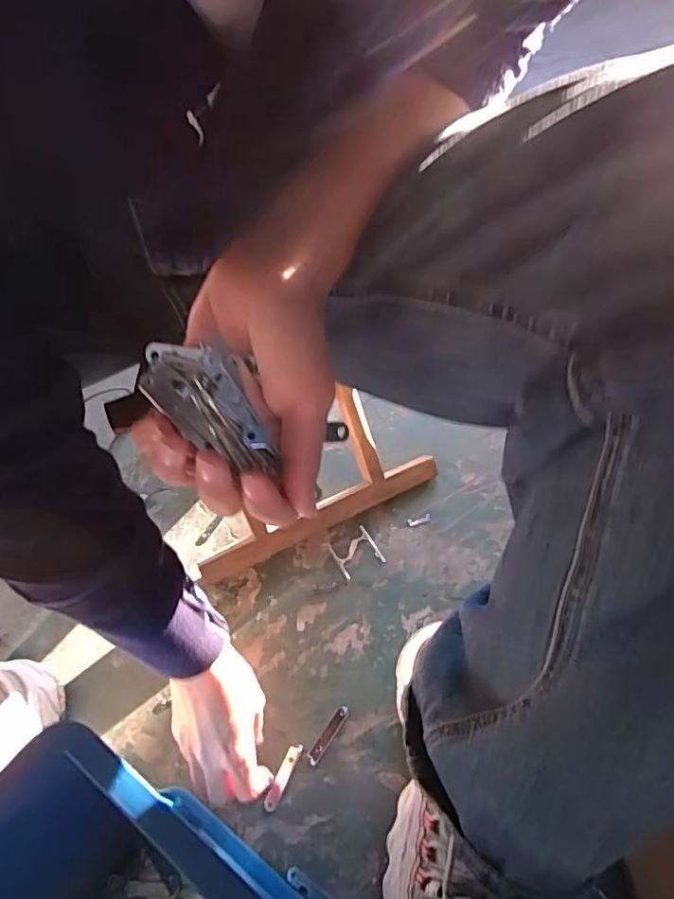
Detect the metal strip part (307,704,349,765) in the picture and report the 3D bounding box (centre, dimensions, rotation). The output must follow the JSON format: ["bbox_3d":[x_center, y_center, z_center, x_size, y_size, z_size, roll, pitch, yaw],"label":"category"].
[{"bbox_3d":[-0.008,0.257,0.484,0.011,0.004,0.054,29,58,25],"label":"metal strip part"}]

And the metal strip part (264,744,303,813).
[{"bbox_3d":[-0.047,0.283,0.464,0.011,0.004,0.054,17,53,17],"label":"metal strip part"}]

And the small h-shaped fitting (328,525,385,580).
[{"bbox_3d":[0.020,0.113,0.595,0.047,0.004,0.049,-24,53,-15],"label":"small h-shaped fitting"}]

